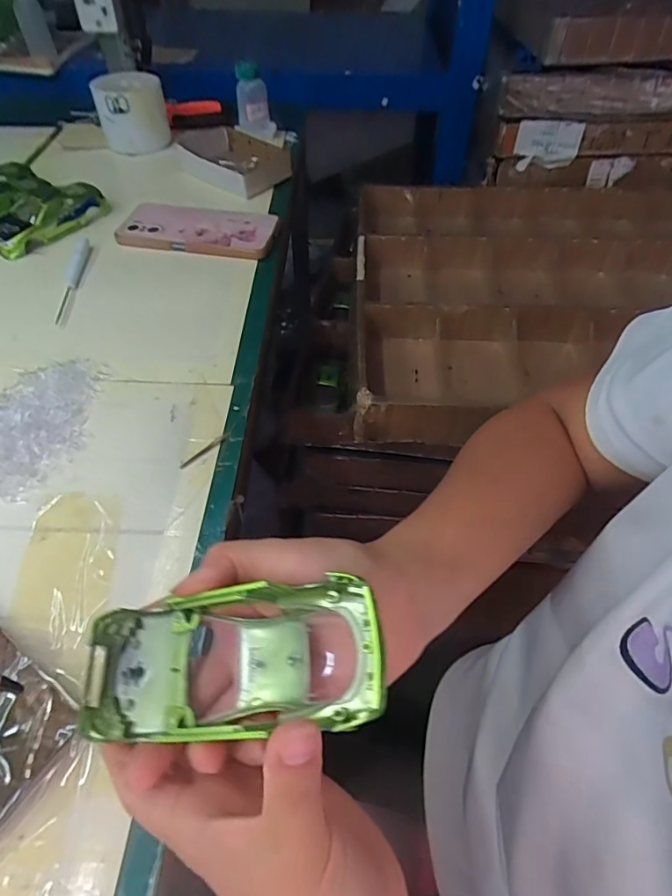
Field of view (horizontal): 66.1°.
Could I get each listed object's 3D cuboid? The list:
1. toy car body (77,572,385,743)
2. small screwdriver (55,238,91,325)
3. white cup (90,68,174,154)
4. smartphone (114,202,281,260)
[{"bbox_3d":[-0.044,0.091,0.214,0.136,0.052,0.053,-11,48,15],"label":"toy car body"},{"bbox_3d":[-0.250,-0.162,0.490,0.012,0.014,0.126,-1,50,-5],"label":"small screwdriver"},{"bbox_3d":[-0.263,-0.433,0.668,0.086,0.067,0.083,-13,52,-15],"label":"white cup"},{"bbox_3d":[-0.145,-0.232,0.542,0.158,0.017,0.071,11,50,5],"label":"smartphone"}]

